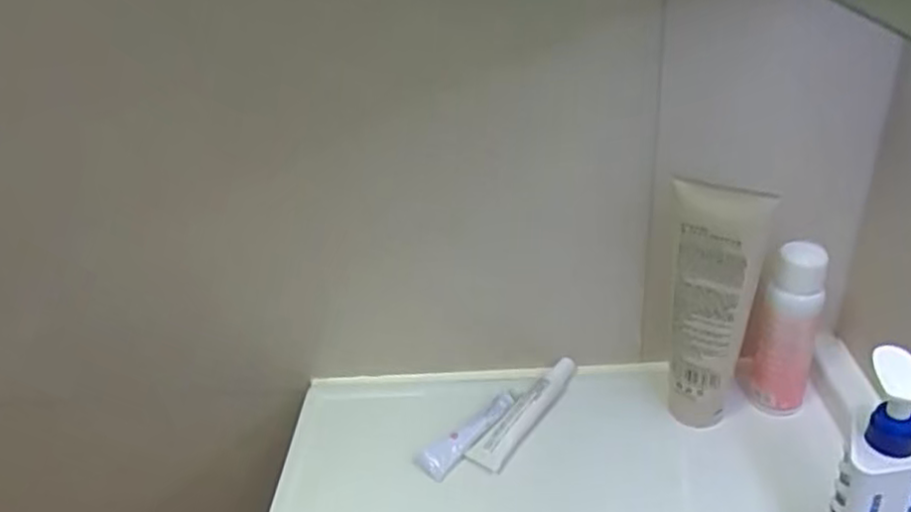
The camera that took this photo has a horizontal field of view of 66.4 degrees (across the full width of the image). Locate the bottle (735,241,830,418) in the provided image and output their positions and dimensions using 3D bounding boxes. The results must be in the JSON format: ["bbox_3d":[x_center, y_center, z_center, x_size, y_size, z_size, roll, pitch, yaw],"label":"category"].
[{"bbox_3d":[0.274,0.063,0.583,0.044,0.152,0.046,-30,38,-33],"label":"bottle"}]

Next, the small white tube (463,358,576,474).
[{"bbox_3d":[0.065,0.138,0.621,0.029,0.019,0.138,22,41,36],"label":"small white tube"}]

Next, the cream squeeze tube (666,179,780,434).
[{"bbox_3d":[0.205,0.041,0.565,0.061,0.222,0.049,2,32,13],"label":"cream squeeze tube"}]

